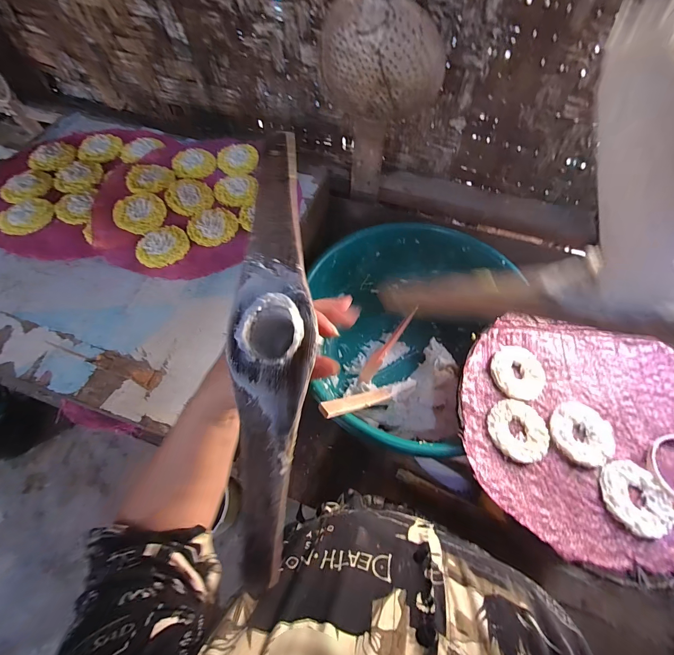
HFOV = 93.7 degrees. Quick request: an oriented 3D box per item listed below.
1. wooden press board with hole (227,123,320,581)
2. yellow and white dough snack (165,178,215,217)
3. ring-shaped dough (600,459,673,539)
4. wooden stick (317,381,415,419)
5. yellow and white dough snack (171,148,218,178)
[{"bbox_3d":[-0.044,0.003,0.217,0.055,0.014,0.294,0,79,-1],"label":"wooden press board with hole"},{"bbox_3d":[-0.261,-0.232,0.555,0.072,0.012,0.087,-38,69,-19],"label":"yellow and white dough snack"},{"bbox_3d":[0.373,0.212,0.395,0.072,0.014,0.078,0,62,-1],"label":"ring-shaped dough"},{"bbox_3d":[0.067,0.112,0.521,0.250,0.012,0.025,-1,52,-48],"label":"wooden stick"},{"bbox_3d":[-0.271,-0.313,0.596,0.076,0.006,0.087,-21,64,-12],"label":"yellow and white dough snack"}]

